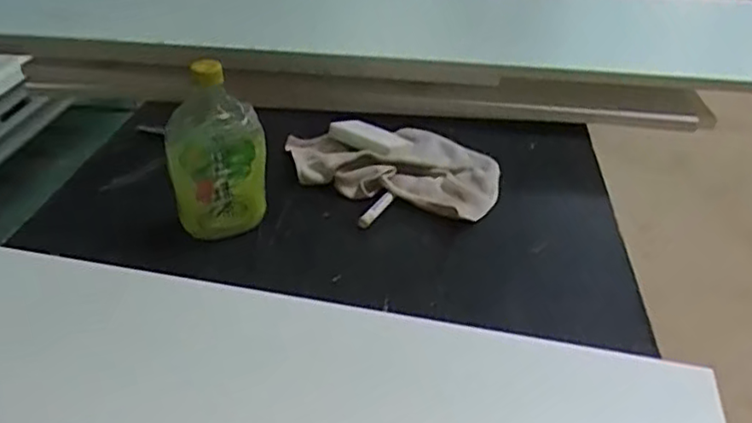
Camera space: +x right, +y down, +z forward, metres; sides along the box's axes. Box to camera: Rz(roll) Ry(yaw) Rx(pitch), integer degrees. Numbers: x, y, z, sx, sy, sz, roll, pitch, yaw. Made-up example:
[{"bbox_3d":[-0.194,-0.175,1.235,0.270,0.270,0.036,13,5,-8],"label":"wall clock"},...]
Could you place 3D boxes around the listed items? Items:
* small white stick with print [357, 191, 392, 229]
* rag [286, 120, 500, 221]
[{"bbox_3d":[0.000,-0.002,0.775,0.014,0.012,0.070,16,37,20],"label":"small white stick with print"},{"bbox_3d":[0.021,-0.072,0.854,0.278,0.032,0.181,18,37,23],"label":"rag"}]

